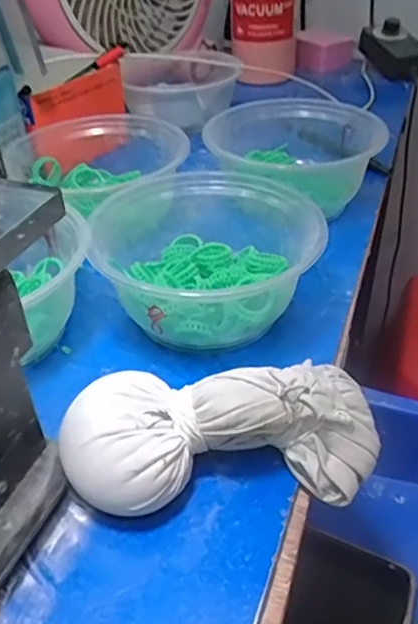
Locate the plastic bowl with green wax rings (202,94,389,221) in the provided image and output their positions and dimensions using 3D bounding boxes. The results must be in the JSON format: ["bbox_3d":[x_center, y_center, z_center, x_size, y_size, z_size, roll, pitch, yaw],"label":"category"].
[{"bbox_3d":[0.069,-0.130,0.464,0.116,0.059,0.120,-1,38,1],"label":"plastic bowl with green wax rings"}]

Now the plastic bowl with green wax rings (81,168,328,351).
[{"bbox_3d":[-0.006,-0.036,0.350,0.128,0.057,0.120,-1,38,1],"label":"plastic bowl with green wax rings"}]

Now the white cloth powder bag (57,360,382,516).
[{"bbox_3d":[0.007,0.055,0.258,0.139,0.045,0.056,-7,38,-4],"label":"white cloth powder bag"}]

